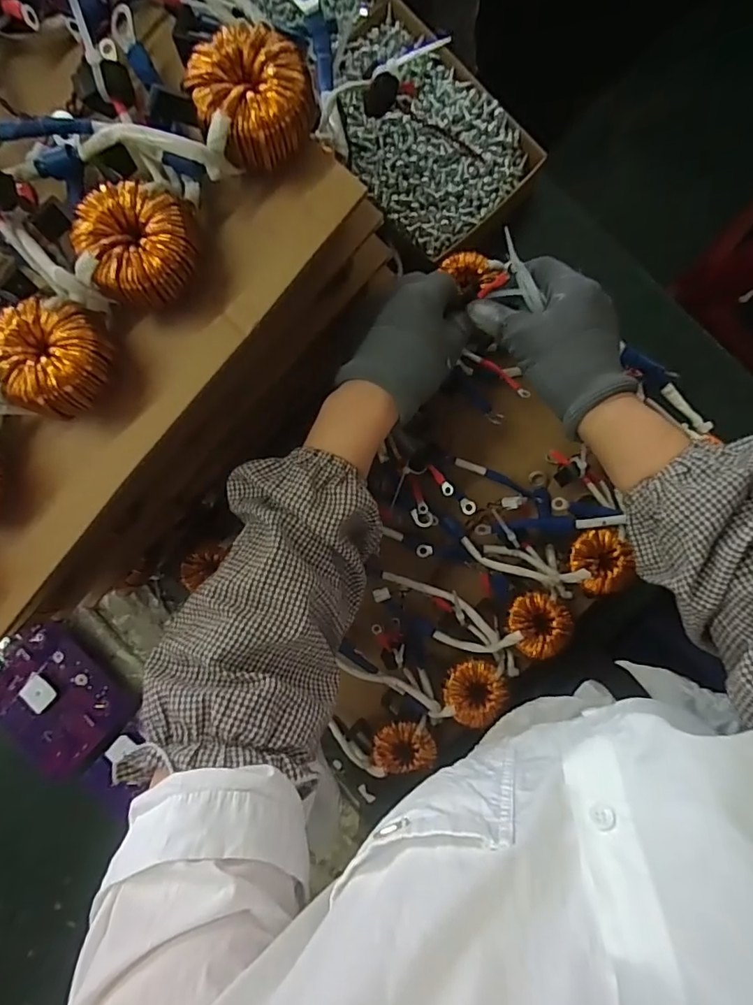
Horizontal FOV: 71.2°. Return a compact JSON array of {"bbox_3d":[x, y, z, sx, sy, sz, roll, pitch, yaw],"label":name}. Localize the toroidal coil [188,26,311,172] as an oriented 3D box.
[{"bbox_3d":[-0.063,-0.212,0.272,0.056,0.022,0.062,-39,89,7],"label":"toroidal coil"}]

